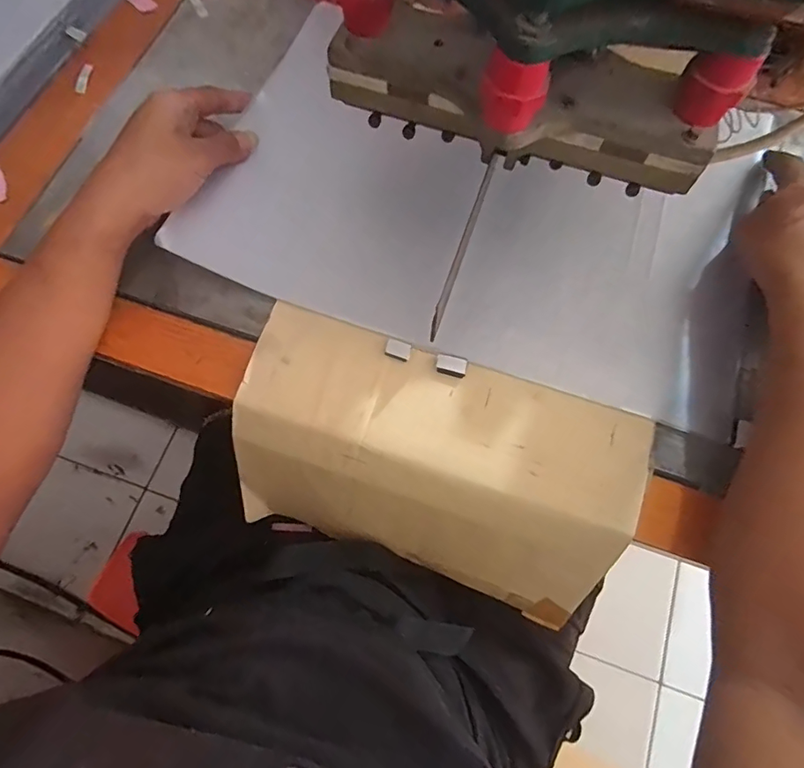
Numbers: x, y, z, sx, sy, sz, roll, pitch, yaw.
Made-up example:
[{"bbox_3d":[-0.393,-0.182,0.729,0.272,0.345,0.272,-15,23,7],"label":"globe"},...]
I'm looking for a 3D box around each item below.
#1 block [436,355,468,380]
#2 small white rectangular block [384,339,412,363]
[{"bbox_3d":[0.038,-0.014,0.376,0.023,0.006,0.014,17,72,5],"label":"block"},{"bbox_3d":[-0.003,-0.026,0.380,0.019,0.004,0.014,18,72,5],"label":"small white rectangular block"}]

